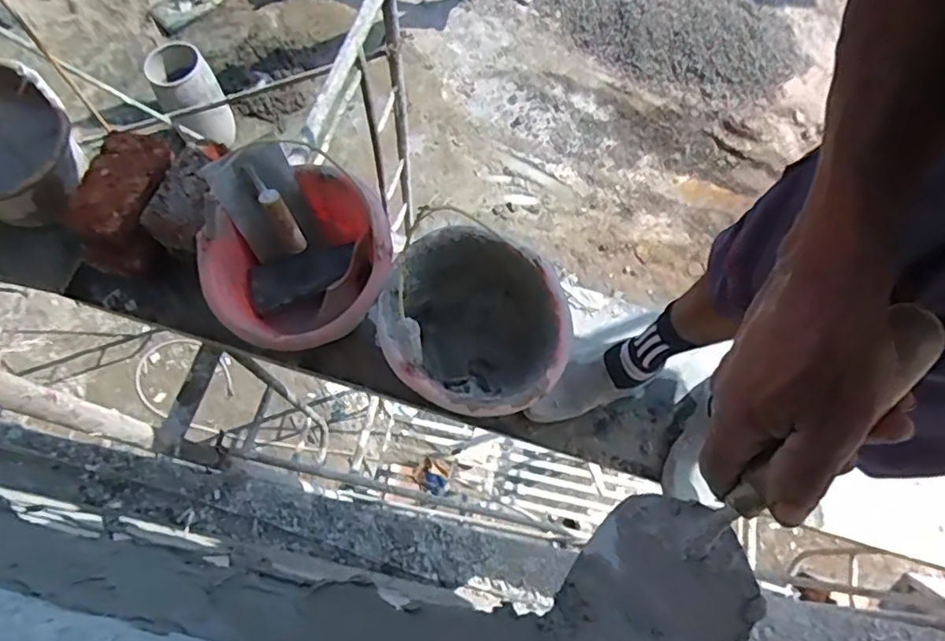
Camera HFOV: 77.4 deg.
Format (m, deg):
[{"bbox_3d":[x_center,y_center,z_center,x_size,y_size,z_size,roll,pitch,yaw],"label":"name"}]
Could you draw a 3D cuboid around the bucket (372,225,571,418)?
[{"bbox_3d":[0.003,0.010,0.937,0.280,0.216,0.287,1,67,-2],"label":"bucket"}]

